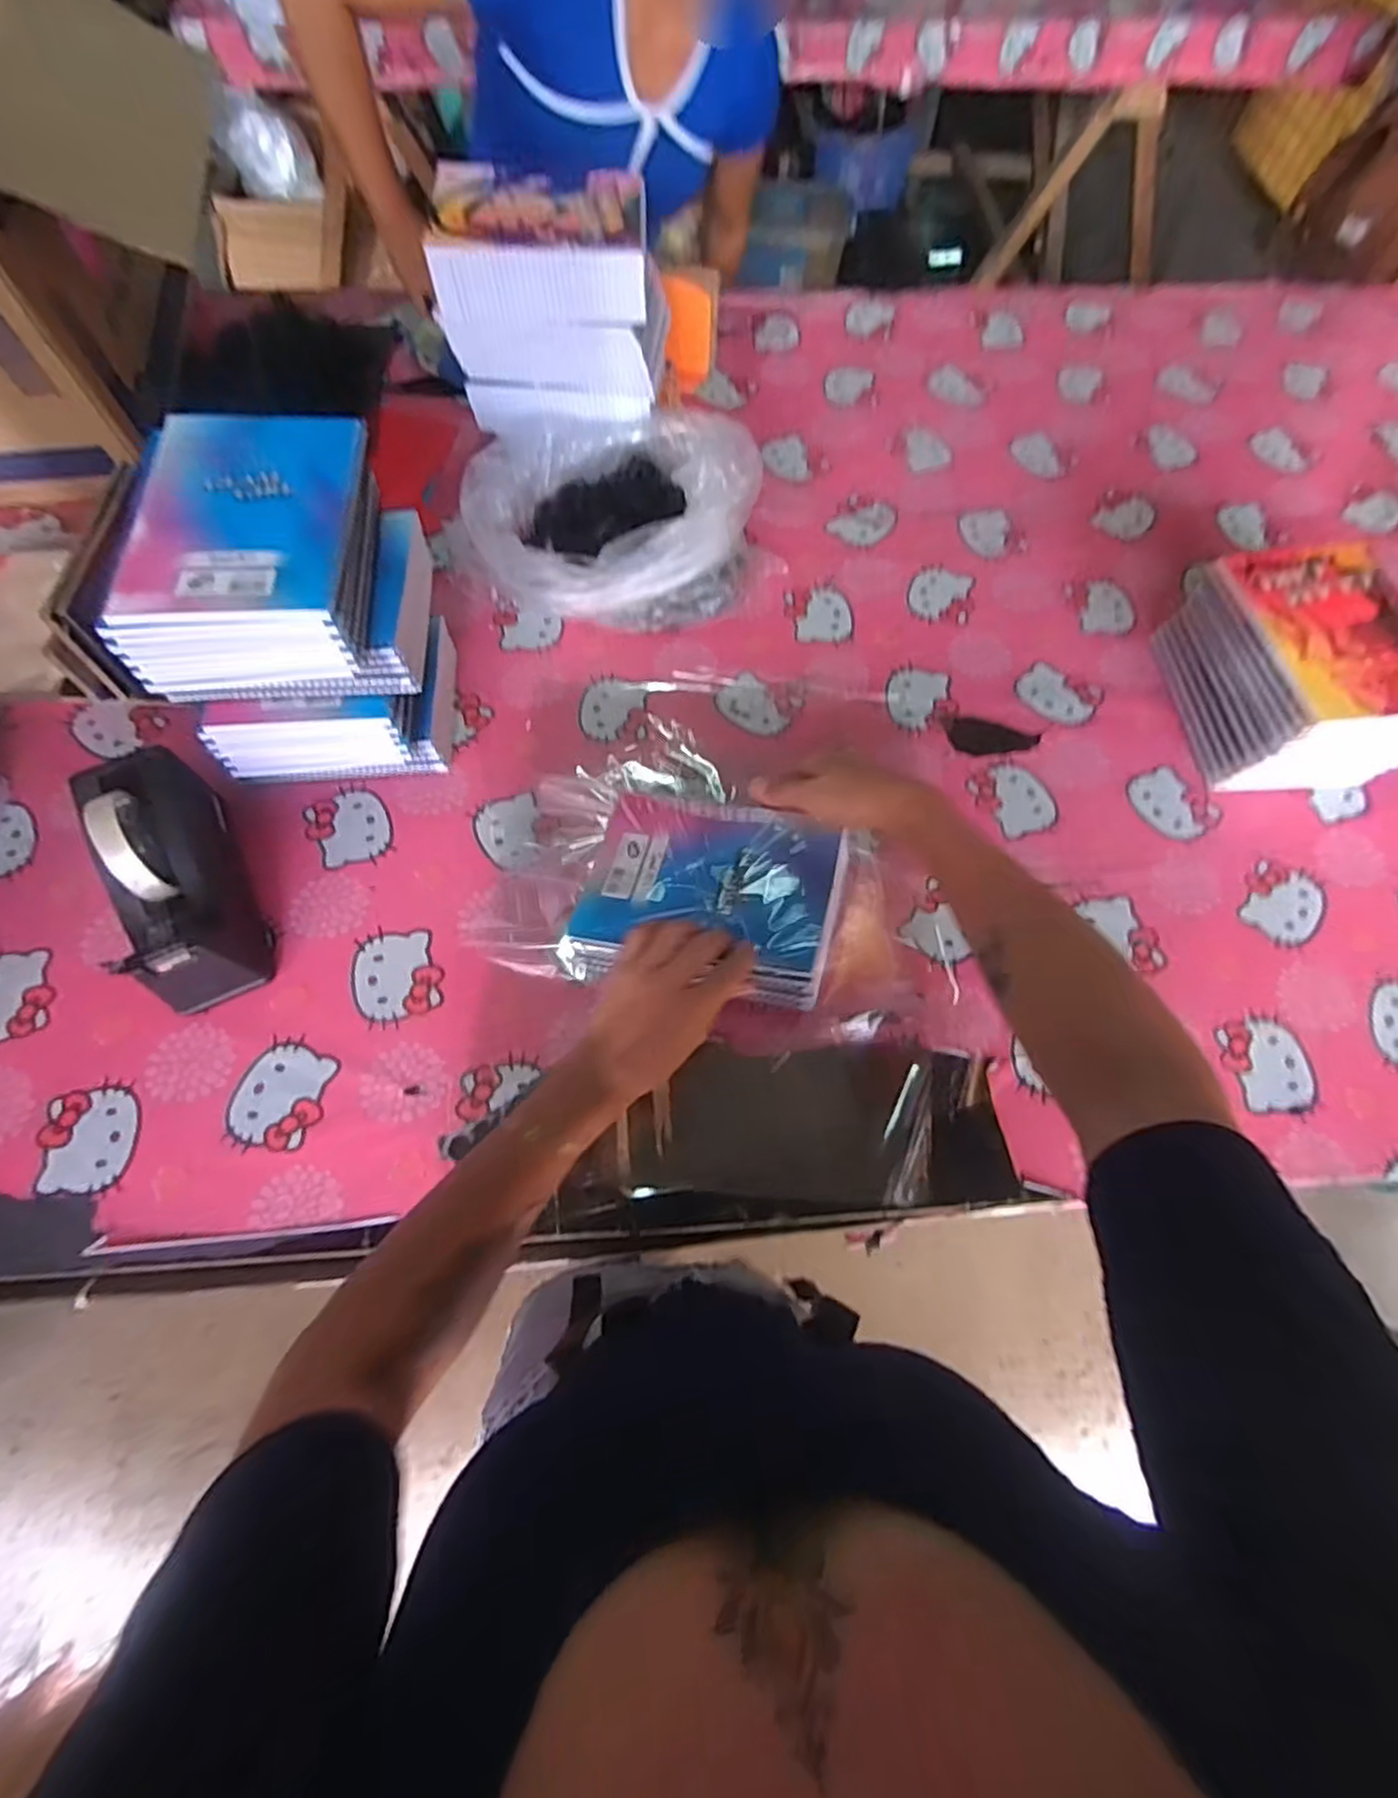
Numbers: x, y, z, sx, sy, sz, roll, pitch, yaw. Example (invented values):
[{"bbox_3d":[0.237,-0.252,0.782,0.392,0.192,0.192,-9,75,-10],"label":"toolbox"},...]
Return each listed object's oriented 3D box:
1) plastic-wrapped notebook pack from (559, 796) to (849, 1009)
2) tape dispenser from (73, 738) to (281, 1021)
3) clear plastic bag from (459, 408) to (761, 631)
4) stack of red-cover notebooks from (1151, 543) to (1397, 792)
[{"bbox_3d":[0.007,-0.005,0.590,0.206,0.048,0.163,11,66,2],"label":"plastic-wrapped notebook pack"},{"bbox_3d":[-0.427,-0.023,0.583,0.074,0.119,0.204,-24,70,-13],"label":"tape dispenser"},{"bbox_3d":[-0.098,-0.407,0.759,0.297,0.122,0.231,-8,67,-6],"label":"clear plastic bag"},{"bbox_3d":[0.569,-0.216,0.700,0.148,0.122,0.205,-5,67,-5],"label":"stack of red-cover notebooks"}]

